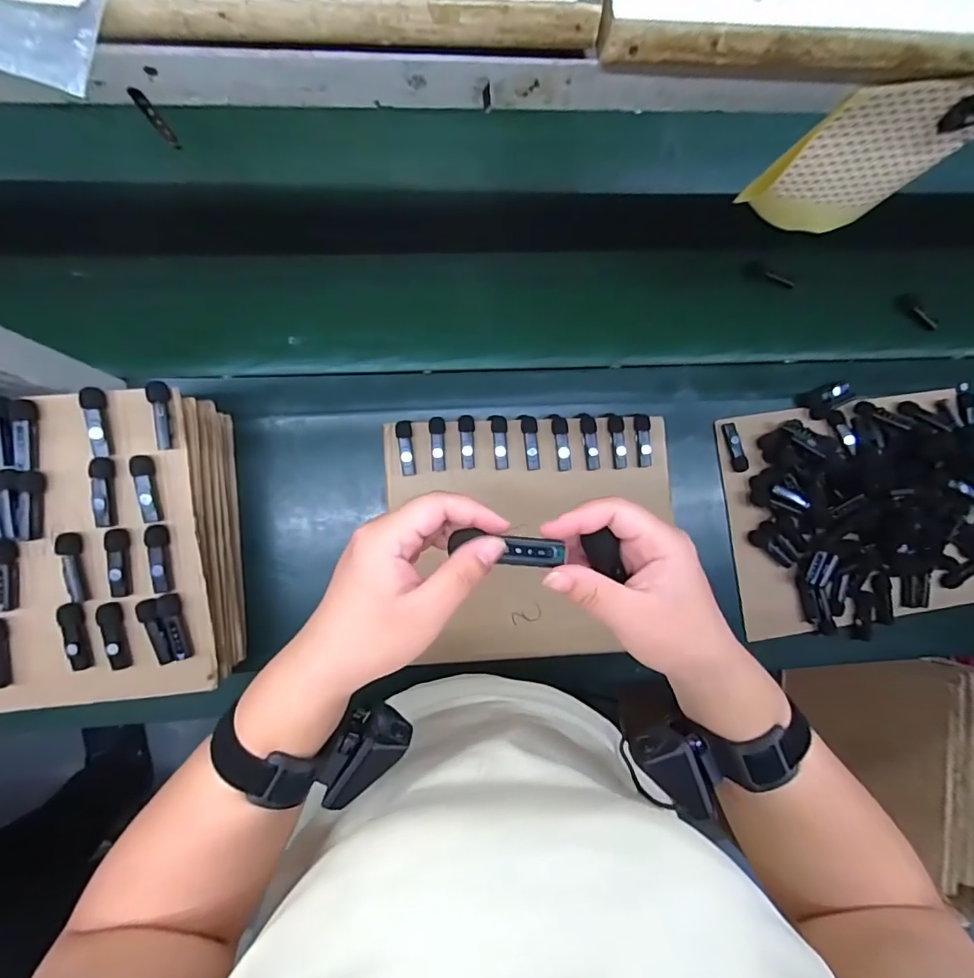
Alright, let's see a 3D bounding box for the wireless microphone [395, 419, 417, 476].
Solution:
[{"bbox_3d":[-0.097,-0.049,0.596,0.019,0.013,0.063,-5,86,-5],"label":"wireless microphone"}]

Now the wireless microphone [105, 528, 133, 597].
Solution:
[{"bbox_3d":[-0.349,0.070,0.473,0.019,0.013,0.062,-5,86,-5],"label":"wireless microphone"}]

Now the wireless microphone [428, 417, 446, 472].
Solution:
[{"bbox_3d":[-0.058,-0.053,0.599,0.019,0.009,0.064,-4,86,-5],"label":"wireless microphone"}]

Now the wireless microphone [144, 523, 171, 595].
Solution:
[{"bbox_3d":[-0.313,0.067,0.478,0.017,0.013,0.063,-5,86,-5],"label":"wireless microphone"}]

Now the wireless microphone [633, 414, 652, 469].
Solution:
[{"bbox_3d":[0.196,-0.061,0.622,0.022,0.010,0.065,-7,86,-5],"label":"wireless microphone"}]

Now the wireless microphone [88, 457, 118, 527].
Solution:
[{"bbox_3d":[-0.364,0.003,0.476,0.015,0.019,0.064,-2,85,-5],"label":"wireless microphone"}]

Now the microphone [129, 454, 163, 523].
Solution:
[{"bbox_3d":[-0.326,0.000,0.480,0.018,0.015,0.063,-10,86,-5],"label":"microphone"}]

